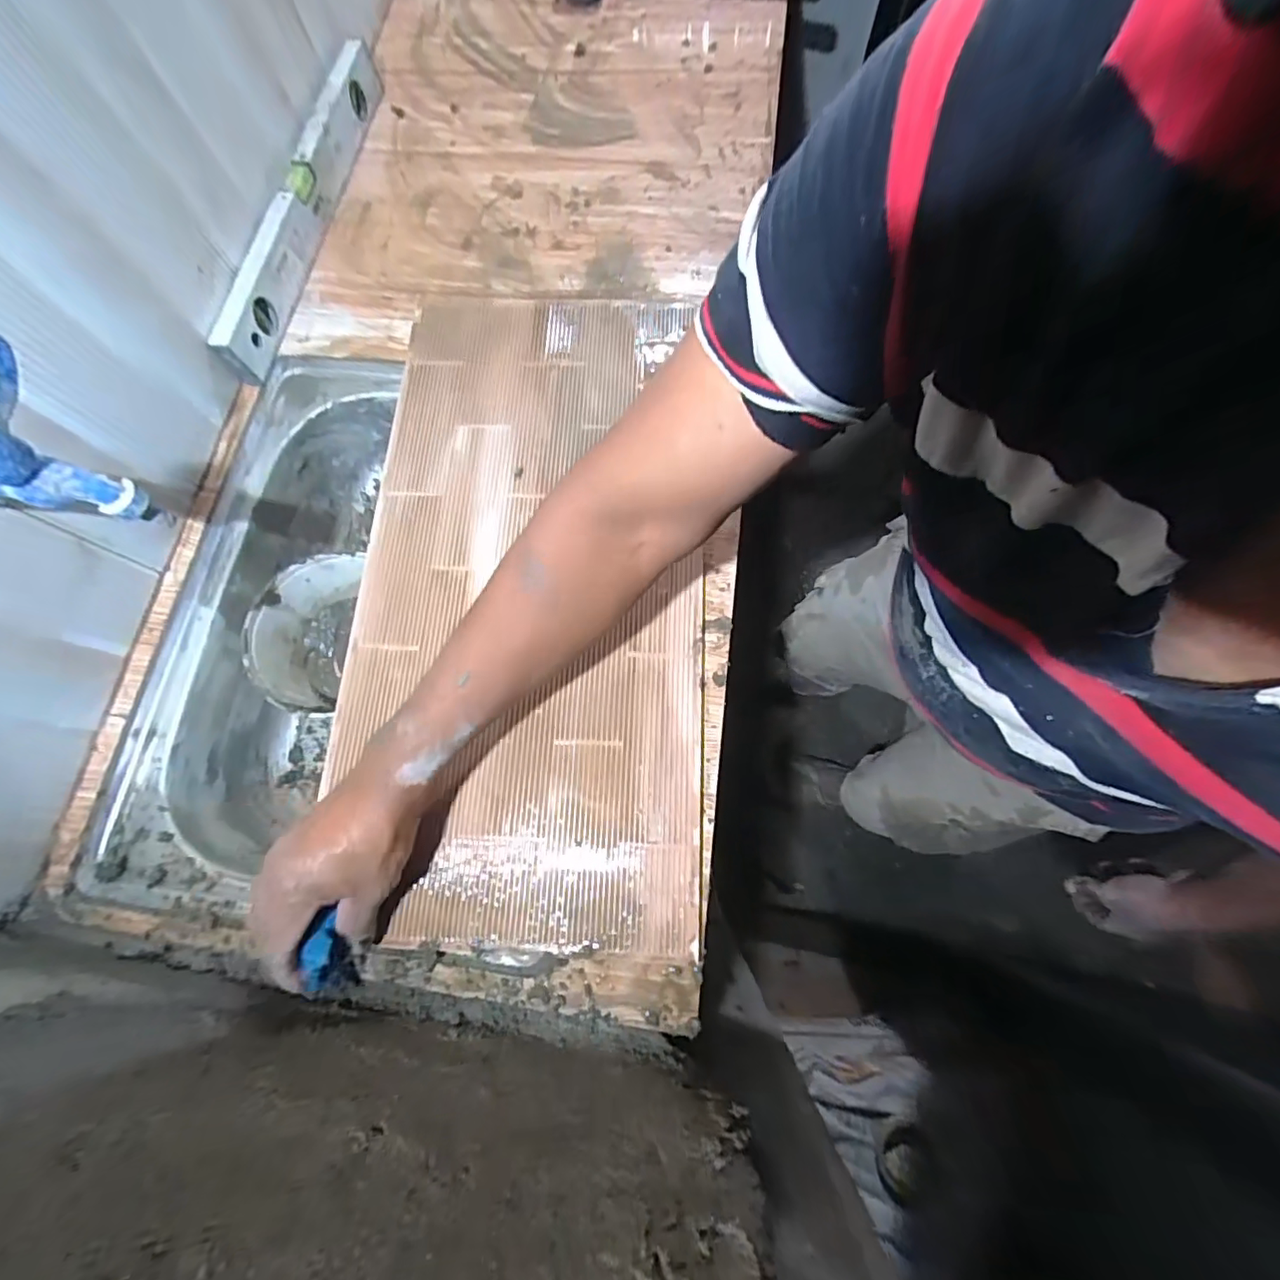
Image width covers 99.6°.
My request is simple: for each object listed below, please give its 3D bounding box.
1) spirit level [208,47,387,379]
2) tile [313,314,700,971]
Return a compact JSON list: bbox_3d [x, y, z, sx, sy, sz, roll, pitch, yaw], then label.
[{"bbox_3d":[-0.359,-0.468,0.580,0.031,0.052,0.424,8,75,4],"label":"spirit level"},{"bbox_3d":[-0.095,-0.063,0.471,0.290,0.013,0.584,1,73,3],"label":"tile"}]

